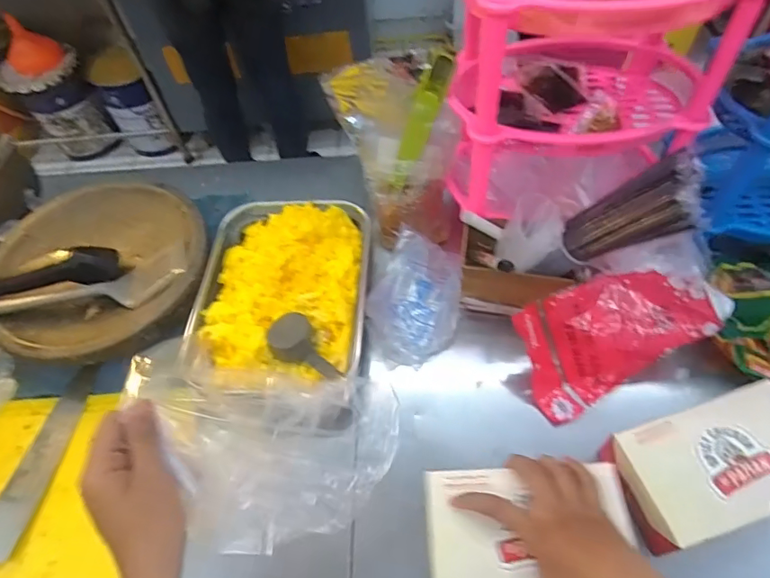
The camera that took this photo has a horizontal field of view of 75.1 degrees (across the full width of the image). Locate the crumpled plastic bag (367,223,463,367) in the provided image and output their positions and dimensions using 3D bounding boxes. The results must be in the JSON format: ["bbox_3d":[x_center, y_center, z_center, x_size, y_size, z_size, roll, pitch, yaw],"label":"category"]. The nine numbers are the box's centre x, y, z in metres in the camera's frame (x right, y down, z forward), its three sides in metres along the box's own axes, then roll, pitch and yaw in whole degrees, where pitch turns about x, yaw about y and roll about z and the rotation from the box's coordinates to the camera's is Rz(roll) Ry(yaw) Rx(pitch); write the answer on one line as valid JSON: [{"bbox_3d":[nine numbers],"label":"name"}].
[{"bbox_3d":[0.040,0.010,0.648,0.117,0.042,0.171,14,59,14],"label":"crumpled plastic bag"}]

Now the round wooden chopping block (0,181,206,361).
[{"bbox_3d":[-0.387,-0.026,0.669,0.294,0.061,0.268,-2,56,3],"label":"round wooden chopping block"}]

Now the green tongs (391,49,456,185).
[{"bbox_3d":[0.043,-0.204,0.618,0.024,0.176,0.028,-17,52,-39],"label":"green tongs"}]

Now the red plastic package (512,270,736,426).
[{"bbox_3d":[0.264,0.051,0.554,0.220,0.133,0.036,-21,17,6],"label":"red plastic package"}]

